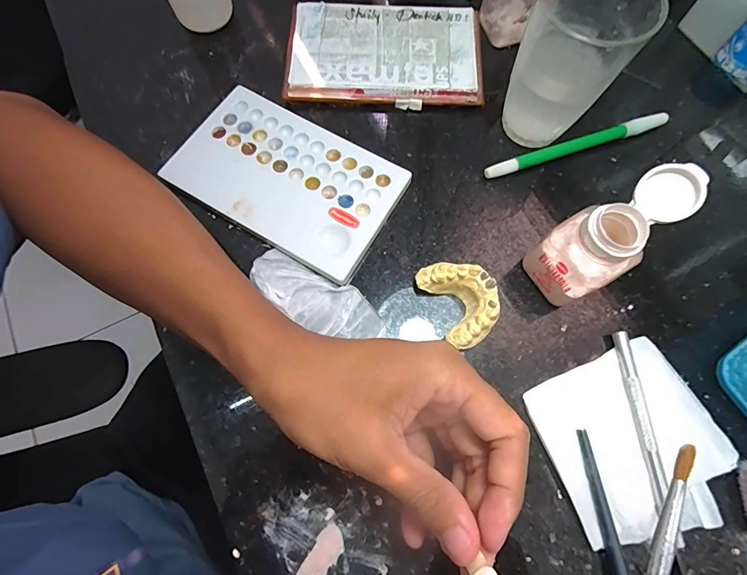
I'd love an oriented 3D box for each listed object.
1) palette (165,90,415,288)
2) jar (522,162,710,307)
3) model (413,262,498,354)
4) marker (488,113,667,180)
[{"bbox_3d":[-0.060,-0.077,0.261,0.153,0.012,0.092,30,77,8],"label":"palette"},{"bbox_3d":[0.135,-0.026,0.214,0.066,0.074,0.040,-30,77,-8],"label":"jar"},{"bbox_3d":[0.055,0.008,0.231,0.038,0.025,0.055,-24,76,-6],"label":"model"},{"bbox_3d":[0.149,-0.103,0.272,0.143,0.008,0.010,-19,76,-5],"label":"marker"}]

